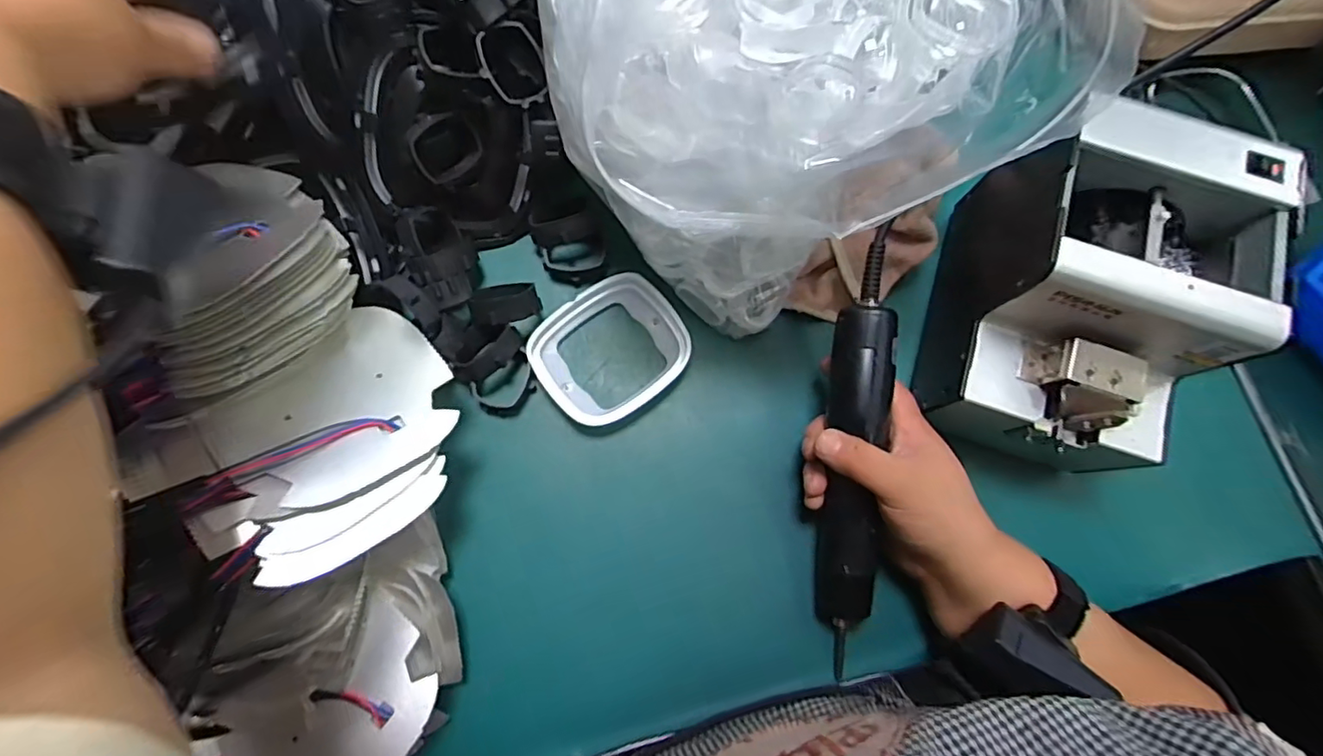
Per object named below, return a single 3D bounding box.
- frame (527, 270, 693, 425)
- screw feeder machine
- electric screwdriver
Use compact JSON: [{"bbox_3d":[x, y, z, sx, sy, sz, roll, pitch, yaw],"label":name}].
[{"bbox_3d":[-0.036,-0.020,0.419,0.105,0.022,0.087,-36,80,-9],"label":"frame"},{"bbox_3d":[0.261,-0.046,0.365,0.126,0.141,0.173,21,77,4],"label":"screw feeder machine"},{"bbox_3d":[0.124,0.045,0.372,0.035,0.039,0.285,2,97,-1],"label":"electric screwdriver"}]

